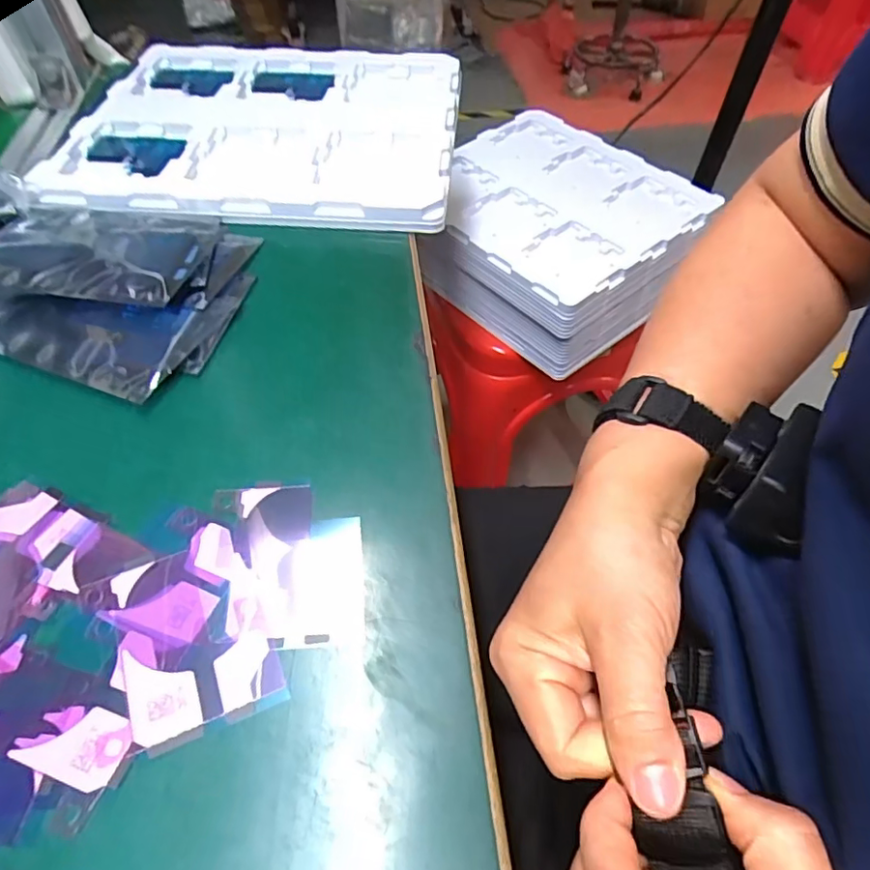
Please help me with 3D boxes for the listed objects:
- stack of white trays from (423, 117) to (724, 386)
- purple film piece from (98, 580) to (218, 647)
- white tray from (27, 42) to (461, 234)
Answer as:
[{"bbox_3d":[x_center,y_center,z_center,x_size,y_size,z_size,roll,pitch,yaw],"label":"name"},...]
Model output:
[{"bbox_3d":[0.147,-0.267,0.746,0.279,0.126,0.320,-34,59,-21],"label":"stack of white trays"},{"bbox_3d":[-0.119,0.074,0.244,0.041,0.004,0.026,18,54,8],"label":"purple film piece"},{"bbox_3d":[-0.143,-0.274,0.488,0.318,0.020,0.279,6,54,0],"label":"white tray"}]

